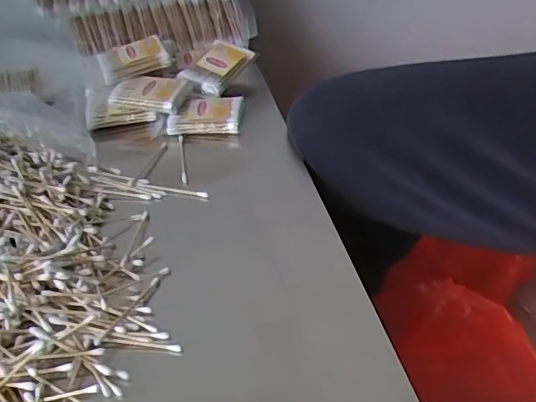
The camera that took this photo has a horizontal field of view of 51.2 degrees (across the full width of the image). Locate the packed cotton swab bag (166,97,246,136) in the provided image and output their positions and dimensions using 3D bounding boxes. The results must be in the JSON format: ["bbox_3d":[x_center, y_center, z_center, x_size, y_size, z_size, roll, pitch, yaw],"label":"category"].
[{"bbox_3d":[-0.062,-0.088,0.573,0.075,0.017,0.045,-2,43,4],"label":"packed cotton swab bag"}]

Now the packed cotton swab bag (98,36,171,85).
[{"bbox_3d":[-0.145,-0.153,0.600,0.069,0.024,0.043,-21,45,-16],"label":"packed cotton swab bag"}]

